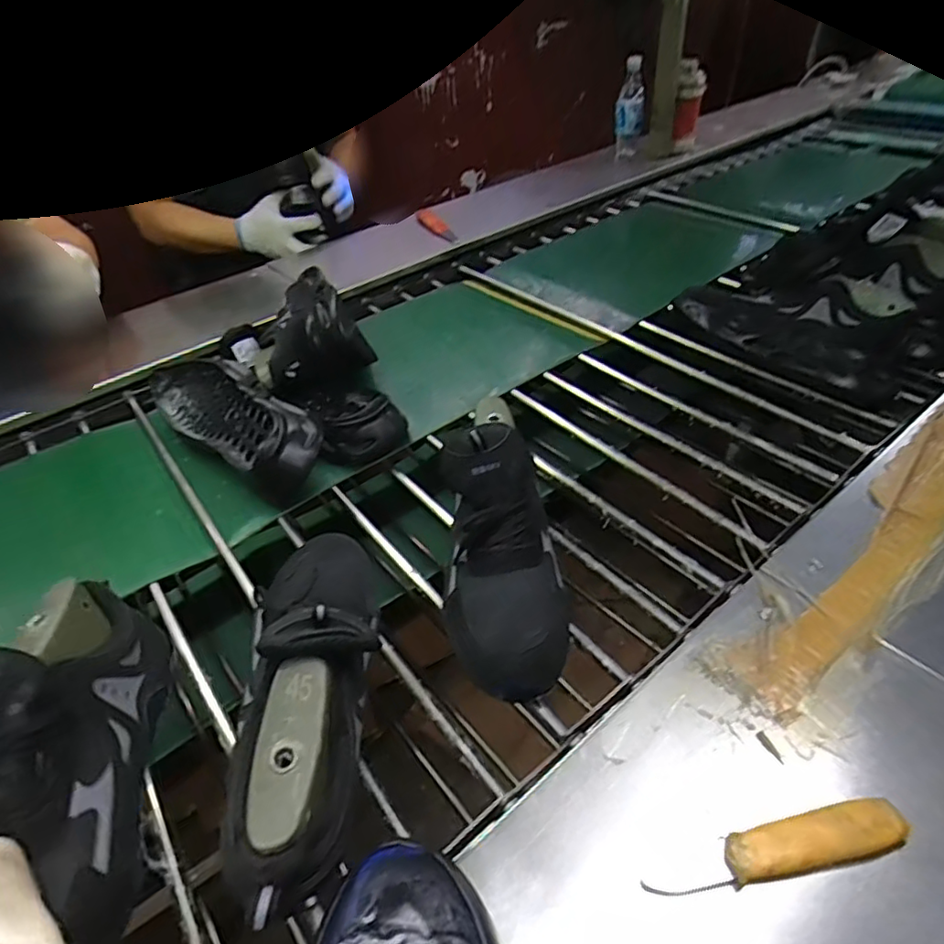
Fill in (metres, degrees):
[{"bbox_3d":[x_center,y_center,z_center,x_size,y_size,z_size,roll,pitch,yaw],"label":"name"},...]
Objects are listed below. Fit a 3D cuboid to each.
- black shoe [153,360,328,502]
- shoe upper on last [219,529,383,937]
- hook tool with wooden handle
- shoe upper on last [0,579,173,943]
[{"bbox_3d":[-0.300,-0.066,0.760,0.318,0.098,0.094,30,51,32],"label":"black shoe"},{"bbox_3d":[-0.121,0.139,0.434,0.101,0.121,0.294,-9,41,-7],"label":"shoe upper on last"},{"bbox_3d":[0.189,0.231,0.365,0.158,0.024,0.027,-9,41,-6],"label":"hook tool with wooden handle"},{"bbox_3d":[-0.287,0.192,0.407,0.095,0.140,0.246,-13,42,-11],"label":"shoe upper on last"}]

